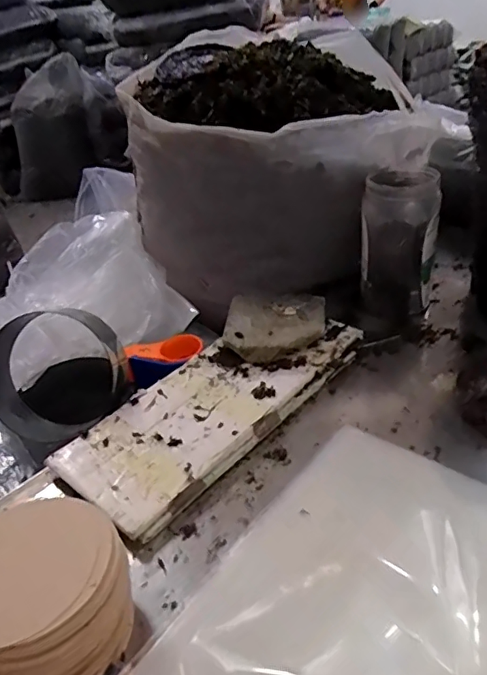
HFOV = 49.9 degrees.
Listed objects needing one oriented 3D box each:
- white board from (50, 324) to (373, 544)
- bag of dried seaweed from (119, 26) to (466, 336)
[{"bbox_3d":[-0.027,0.083,0.727,0.181,0.033,0.449,23,45,37],"label":"white board"},{"bbox_3d":[0.048,-0.354,1.085,0.543,0.397,0.582,-11,34,-4],"label":"bag of dried seaweed"}]

